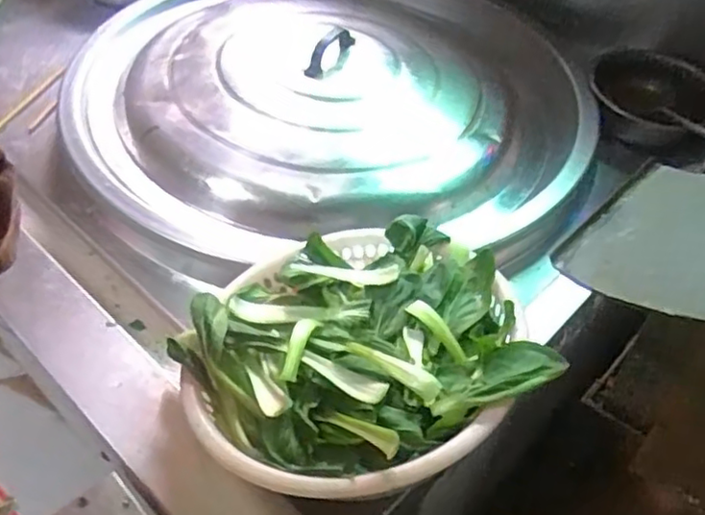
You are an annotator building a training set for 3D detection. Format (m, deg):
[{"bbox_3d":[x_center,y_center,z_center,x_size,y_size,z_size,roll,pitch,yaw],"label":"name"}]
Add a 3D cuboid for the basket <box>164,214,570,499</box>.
[{"bbox_3d":[-0.003,0.080,0.597,0.300,0.105,0.301,2,47,-3],"label":"basket"}]

